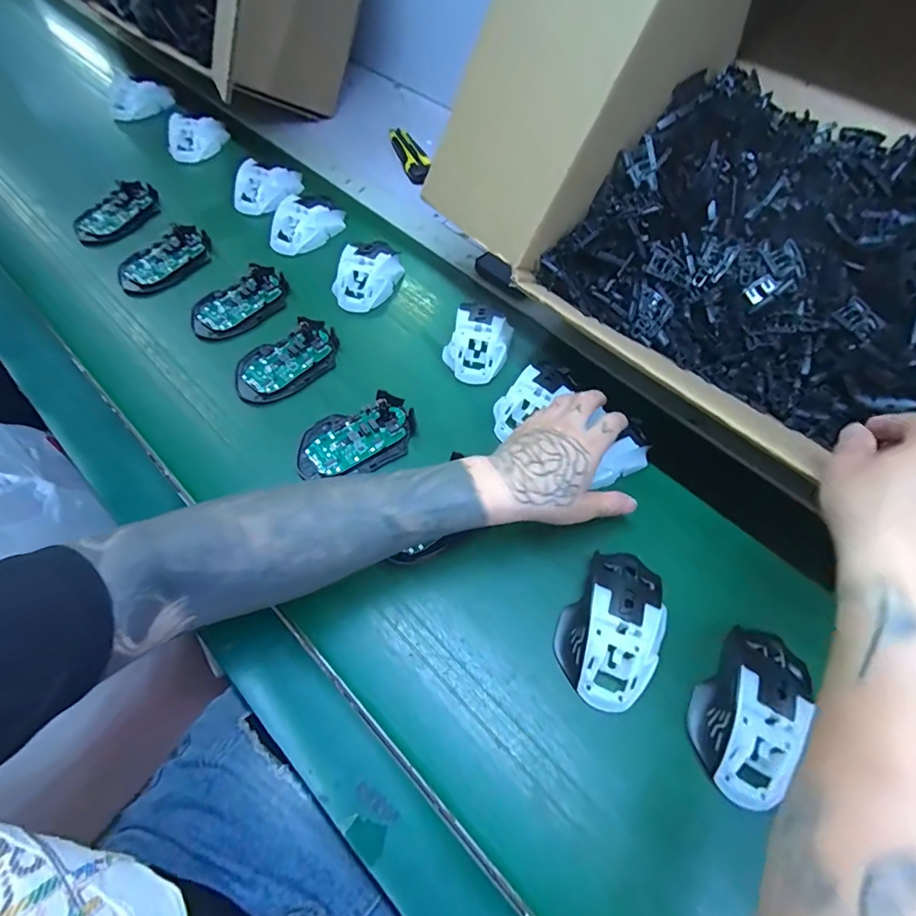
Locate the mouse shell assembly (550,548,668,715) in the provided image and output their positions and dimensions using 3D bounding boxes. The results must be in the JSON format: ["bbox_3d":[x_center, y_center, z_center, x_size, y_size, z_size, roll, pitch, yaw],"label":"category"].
[{"bbox_3d":[0.120,0.127,0.358,0.069,0.040,0.110,28,60,13],"label":"mouse shell assembly"}]

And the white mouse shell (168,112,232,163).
[{"bbox_3d":[-0.385,-0.475,0.694,0.088,0.039,0.061,-22,62,-17],"label":"white mouse shell"}]

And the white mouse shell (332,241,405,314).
[{"bbox_3d":[-0.109,-0.220,0.557,0.067,0.036,0.101,19,59,8],"label":"white mouse shell"}]

